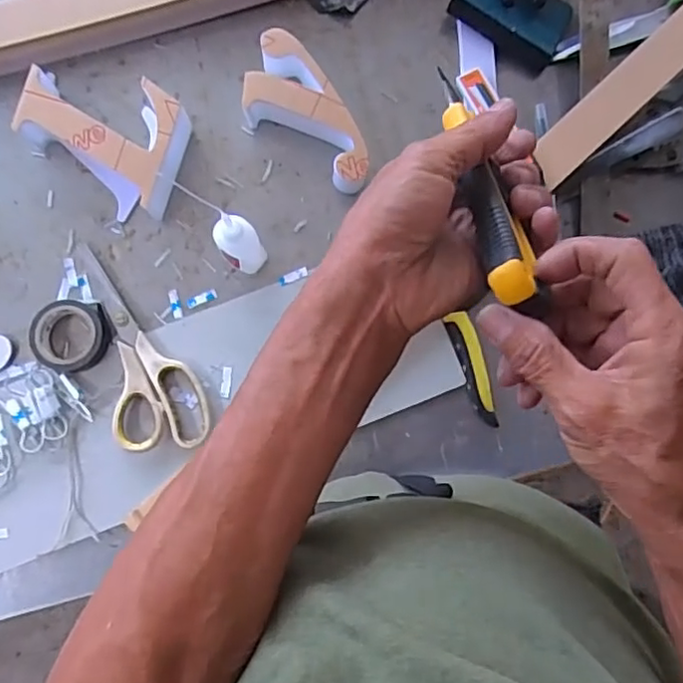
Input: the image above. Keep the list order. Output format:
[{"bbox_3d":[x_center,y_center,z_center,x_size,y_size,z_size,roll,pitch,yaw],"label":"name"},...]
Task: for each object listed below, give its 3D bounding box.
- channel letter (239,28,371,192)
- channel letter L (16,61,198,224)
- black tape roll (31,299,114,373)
[{"bbox_3d":[-0.028,-0.187,0.515,0.126,0.044,0.068,40,85,3],"label":"channel letter"},{"bbox_3d":[-0.199,-0.161,0.510,0.141,0.047,0.102,11,85,0],"label":"channel letter L"},{"bbox_3d":[-0.217,-0.005,0.504,0.059,0.016,0.057,0,85,-1],"label":"black tape roll"}]

